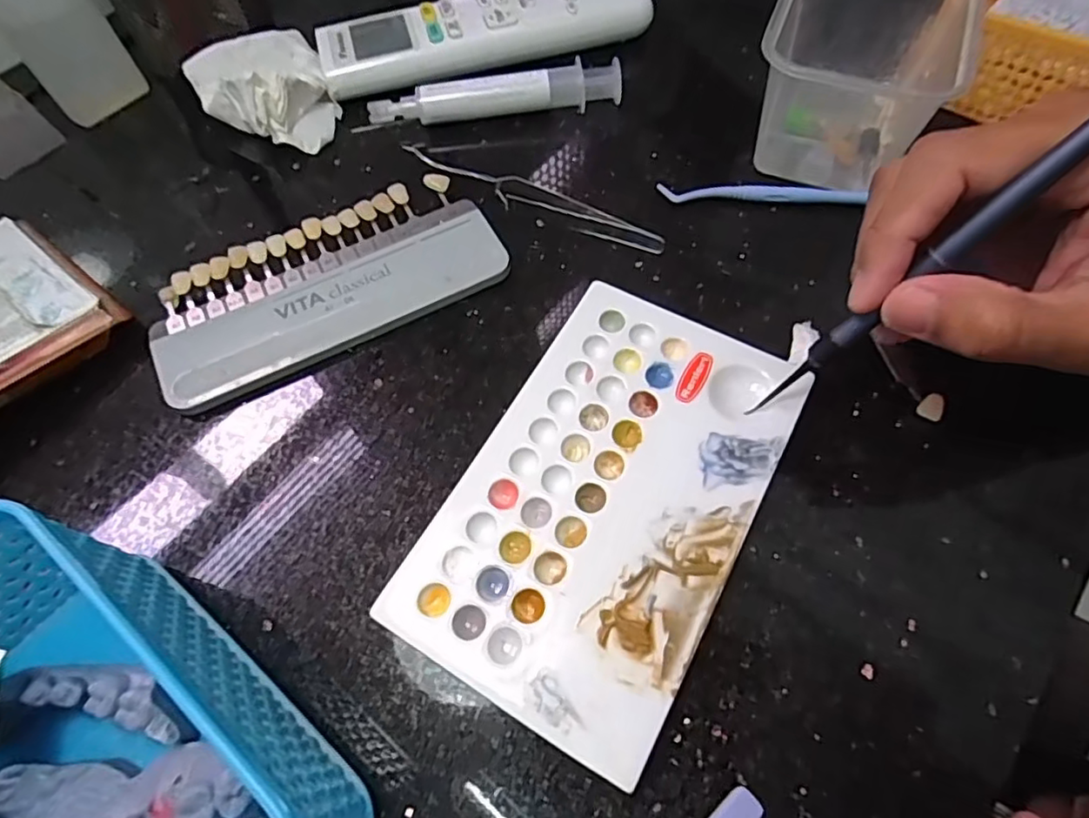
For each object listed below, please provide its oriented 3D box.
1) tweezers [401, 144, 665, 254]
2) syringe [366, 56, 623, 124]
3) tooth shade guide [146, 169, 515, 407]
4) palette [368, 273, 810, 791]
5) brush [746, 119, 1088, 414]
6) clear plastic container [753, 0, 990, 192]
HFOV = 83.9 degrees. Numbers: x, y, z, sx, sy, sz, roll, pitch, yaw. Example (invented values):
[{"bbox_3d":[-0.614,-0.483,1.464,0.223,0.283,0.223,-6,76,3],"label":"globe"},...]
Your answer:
[{"bbox_3d":[-0.007,-0.097,0.278,0.128,0.009,0.014,21,65,12],"label":"tweezers"},{"bbox_3d":[-0.025,-0.159,0.305,0.126,0.019,0.015,-6,63,-2],"label":"syringe"},{"bbox_3d":[-0.094,-0.055,0.261,0.144,0.008,0.068,-25,65,-11],"label":"tooth shade guide"},{"bbox_3d":[0.022,0.028,0.212,0.092,0.014,0.151,27,66,14],"label":"palette"},{"bbox_3d":[0.117,-0.047,0.171,0.007,0.158,0.007,-6,57,-42],"label":"brush"},{"bbox_3d":[0.146,-0.155,0.278,0.091,0.063,0.088,18,64,10],"label":"clear plastic container"}]

